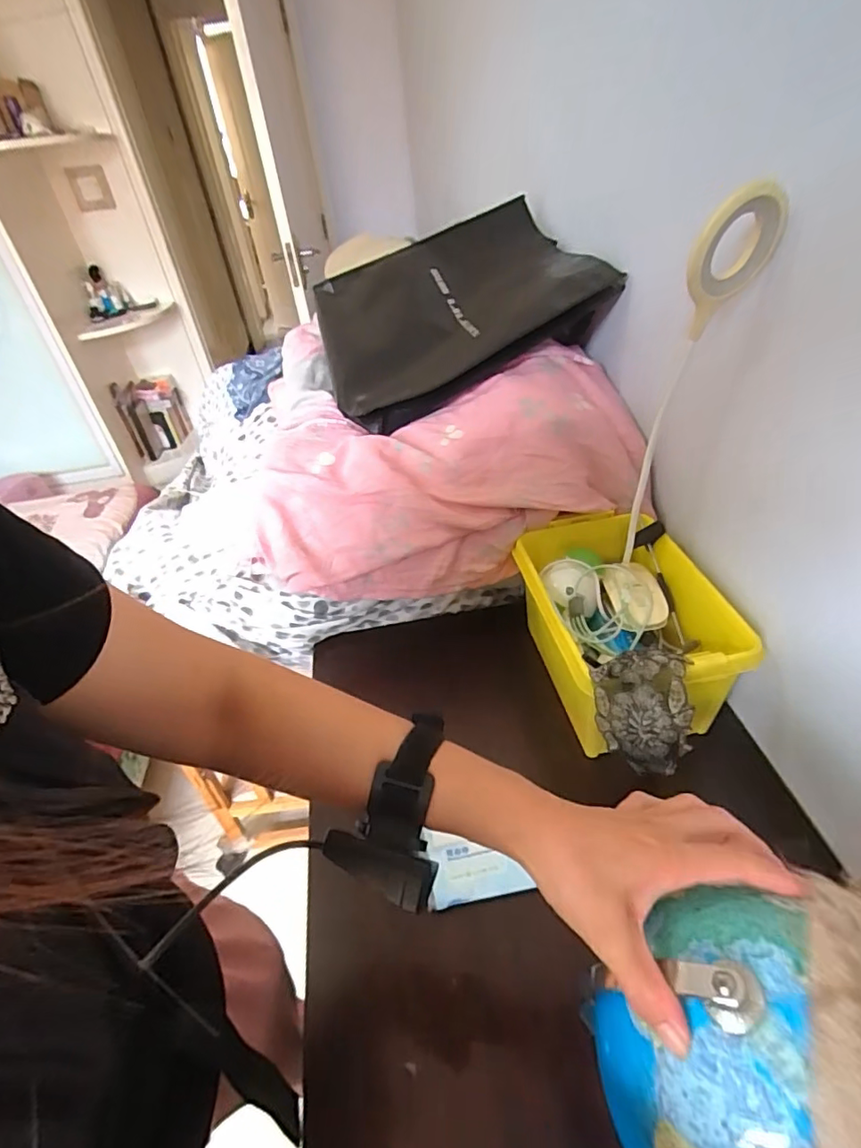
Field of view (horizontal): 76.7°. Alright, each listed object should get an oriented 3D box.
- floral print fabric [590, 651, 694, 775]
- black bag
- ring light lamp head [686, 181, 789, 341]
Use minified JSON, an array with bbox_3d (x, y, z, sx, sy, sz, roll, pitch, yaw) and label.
[{"bbox_3d":[0.206,0.125,0.540,0.085,0.071,0.104,1,41,11],"label":"floral print fabric"},{"bbox_3d":[0.031,-0.435,0.898,0.415,0.182,0.373,-15,40,-8],"label":"black bag"},{"bbox_3d":[0.270,-0.281,0.484,0.084,0.115,0.019,-31,54,7],"label":"ring light lamp head"}]

